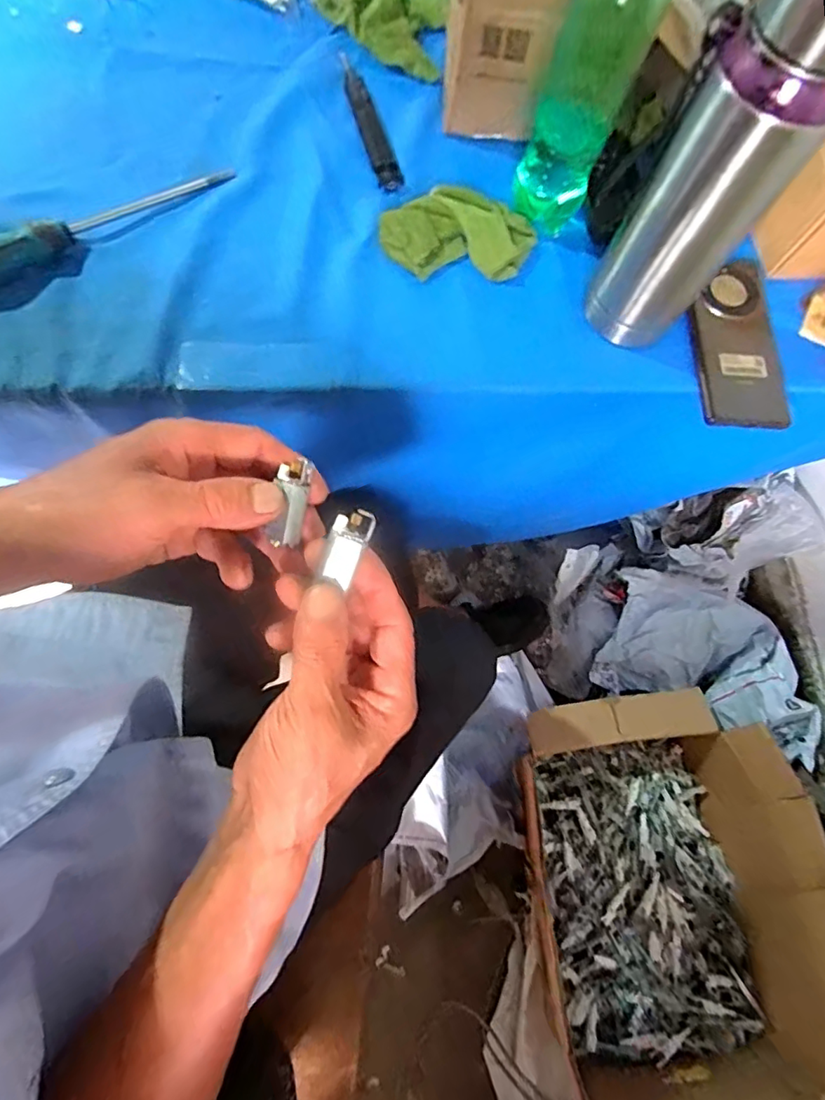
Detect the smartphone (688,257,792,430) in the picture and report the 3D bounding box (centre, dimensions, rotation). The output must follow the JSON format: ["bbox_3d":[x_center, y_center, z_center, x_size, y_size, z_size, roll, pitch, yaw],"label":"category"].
[{"bbox_3d":[0.276,-0.179,0.471,0.080,0.013,0.158,-3,74,-7],"label":"smartphone"}]

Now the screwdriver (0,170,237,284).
[{"bbox_3d":[-0.251,-0.254,0.421,0.242,0.035,0.025,-36,80,-15],"label":"screwdriver"}]

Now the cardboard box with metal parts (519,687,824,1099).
[{"bbox_3d":[0.357,0.464,0.759,0.384,0.241,0.499,-7,74,-9],"label":"cardboard box with metal parts"}]

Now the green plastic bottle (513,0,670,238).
[{"bbox_3d":[0.129,-0.348,0.385,0.062,0.235,0.068,20,72,-1],"label":"green plastic bottle"}]

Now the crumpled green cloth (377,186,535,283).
[{"bbox_3d":[0.039,-0.272,0.469,0.129,0.017,0.083,-2,74,-7],"label":"crumpled green cloth"}]

